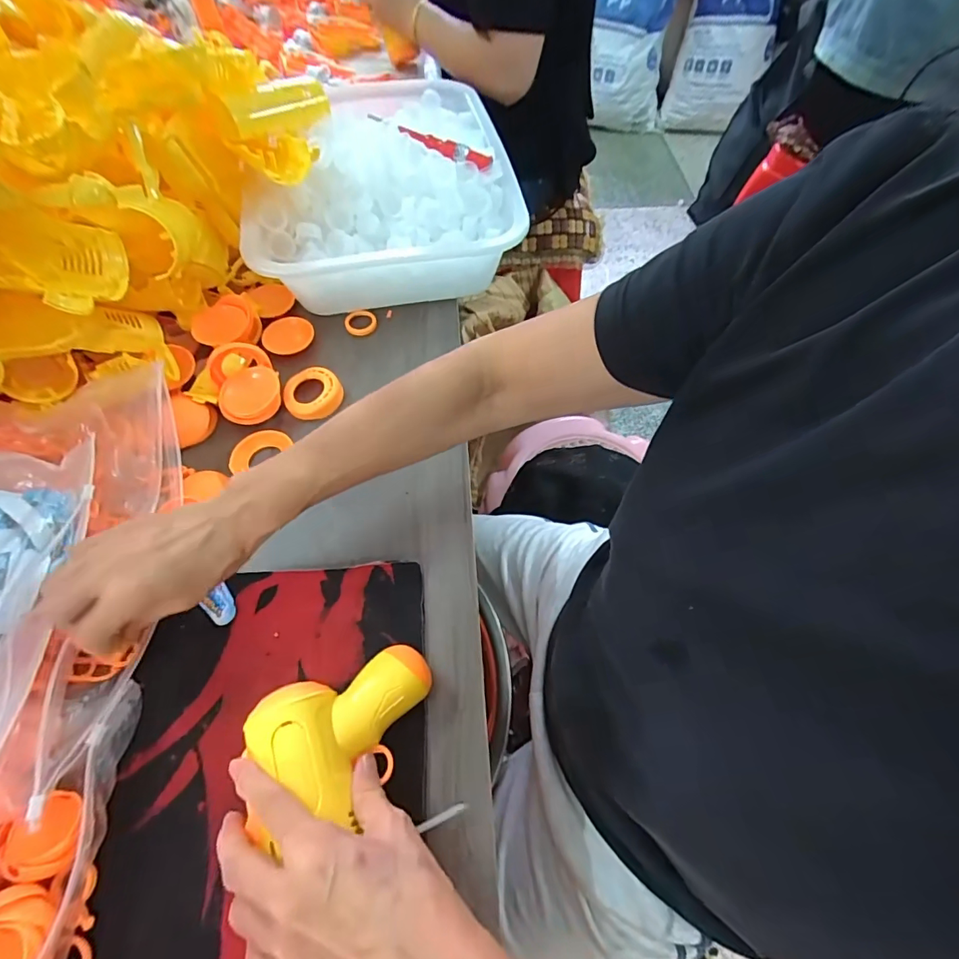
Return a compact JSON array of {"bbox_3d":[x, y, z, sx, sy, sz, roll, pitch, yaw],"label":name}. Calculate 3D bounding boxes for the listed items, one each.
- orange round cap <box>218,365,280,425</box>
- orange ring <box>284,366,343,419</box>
[{"bbox_3d":[-0.226,-0.084,0.460,0.056,0.015,0.056,2,76,-9],"label":"orange round cap"},{"bbox_3d":[-0.171,-0.090,0.480,0.057,0.015,0.058,0,60,-1],"label":"orange ring"}]

